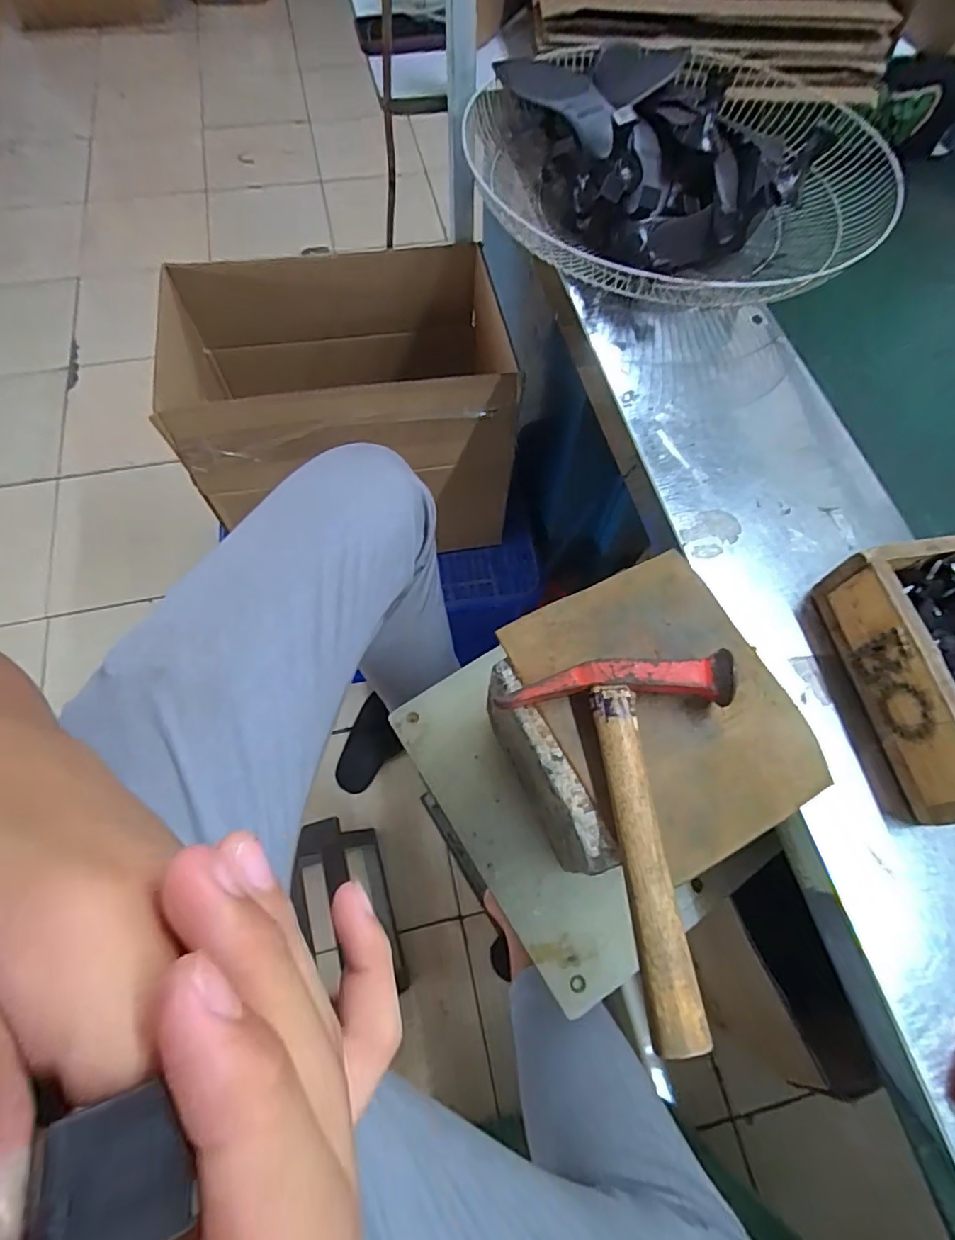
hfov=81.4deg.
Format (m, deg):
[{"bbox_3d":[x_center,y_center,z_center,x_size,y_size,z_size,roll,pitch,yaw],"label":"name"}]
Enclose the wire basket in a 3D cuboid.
[{"bbox_3d":[0.208,-0.488,0.591,0.410,0.105,0.402,-8,67,-5],"label":"wire basket"}]

